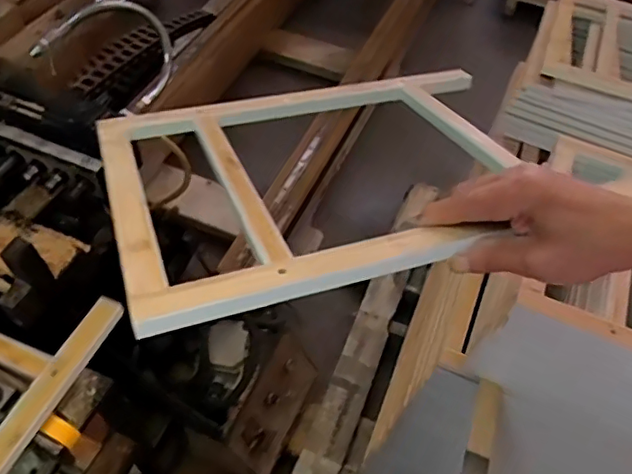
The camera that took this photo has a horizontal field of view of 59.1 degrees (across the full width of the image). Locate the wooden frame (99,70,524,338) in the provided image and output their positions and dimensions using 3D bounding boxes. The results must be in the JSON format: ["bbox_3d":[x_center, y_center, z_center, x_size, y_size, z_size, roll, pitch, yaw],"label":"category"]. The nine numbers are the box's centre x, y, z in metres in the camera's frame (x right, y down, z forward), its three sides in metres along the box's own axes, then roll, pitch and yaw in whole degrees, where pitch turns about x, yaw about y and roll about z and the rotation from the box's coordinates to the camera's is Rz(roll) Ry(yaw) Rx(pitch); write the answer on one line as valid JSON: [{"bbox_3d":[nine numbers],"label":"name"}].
[{"bbox_3d":[0.020,-0.062,0.470,0.369,0.018,0.284,-11,37,-16],"label":"wooden frame"}]

